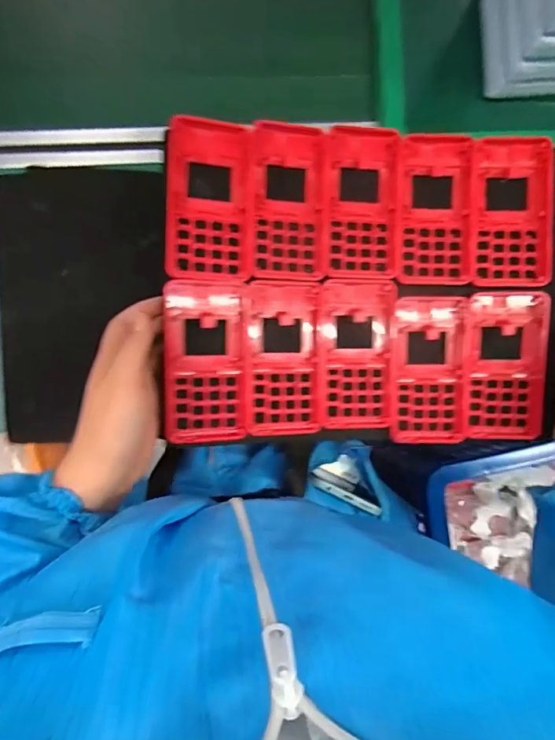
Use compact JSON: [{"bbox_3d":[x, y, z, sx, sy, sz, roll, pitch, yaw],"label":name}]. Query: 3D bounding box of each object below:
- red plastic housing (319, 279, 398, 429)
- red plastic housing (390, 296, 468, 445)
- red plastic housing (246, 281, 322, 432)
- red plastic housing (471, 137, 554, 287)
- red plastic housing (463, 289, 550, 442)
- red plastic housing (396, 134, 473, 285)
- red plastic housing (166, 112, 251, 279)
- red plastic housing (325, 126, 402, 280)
[{"bbox_3d":[0.067,-0.014,0.378,0.063,0.017,0.125,2,91,-3],"label":"red plastic housing"},{"bbox_3d":[0.130,0.001,0.381,0.062,0.013,0.125,2,91,-3],"label":"red plastic housing"},{"bbox_3d":[0.005,-0.010,0.361,0.061,0.015,0.123,0,91,-3],"label":"red plastic housing"},{"bbox_3d":[0.196,-0.132,0.373,0.063,0.019,0.122,1,91,-3],"label":"red plastic housing"},{"bbox_3d":[0.192,-0.003,0.377,0.064,0.022,0.123,0,91,-3],"label":"red plastic housing"},{"bbox_3d":[0.133,-0.137,0.377,0.062,0.012,0.127,1,91,-3],"label":"red plastic housing"},{"bbox_3d":[-0.053,-0.133,0.346,0.064,0.011,0.125,2,89,-19],"label":"red plastic housing"},{"bbox_3d":[0.071,-0.140,0.373,0.062,0.016,0.123,1,91,-3],"label":"red plastic housing"}]

